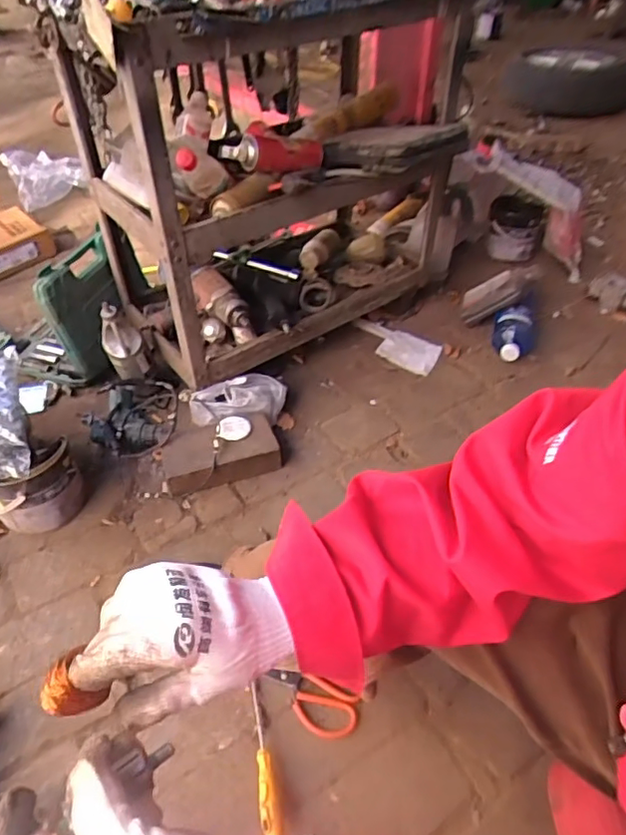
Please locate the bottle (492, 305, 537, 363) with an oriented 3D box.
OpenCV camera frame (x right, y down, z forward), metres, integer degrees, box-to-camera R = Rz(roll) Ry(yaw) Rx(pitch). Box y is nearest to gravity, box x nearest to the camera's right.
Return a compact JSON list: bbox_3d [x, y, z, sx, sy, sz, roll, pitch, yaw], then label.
[{"bbox_3d":[0.504,-0.206,1.418,0.106,0.085,0.149,17,47,15],"label":"bottle"}]

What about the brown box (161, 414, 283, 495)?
[{"bbox_3d":[-0.186,0.073,1.147,0.229,0.065,0.117,-15,47,-15],"label":"brown box"}]

